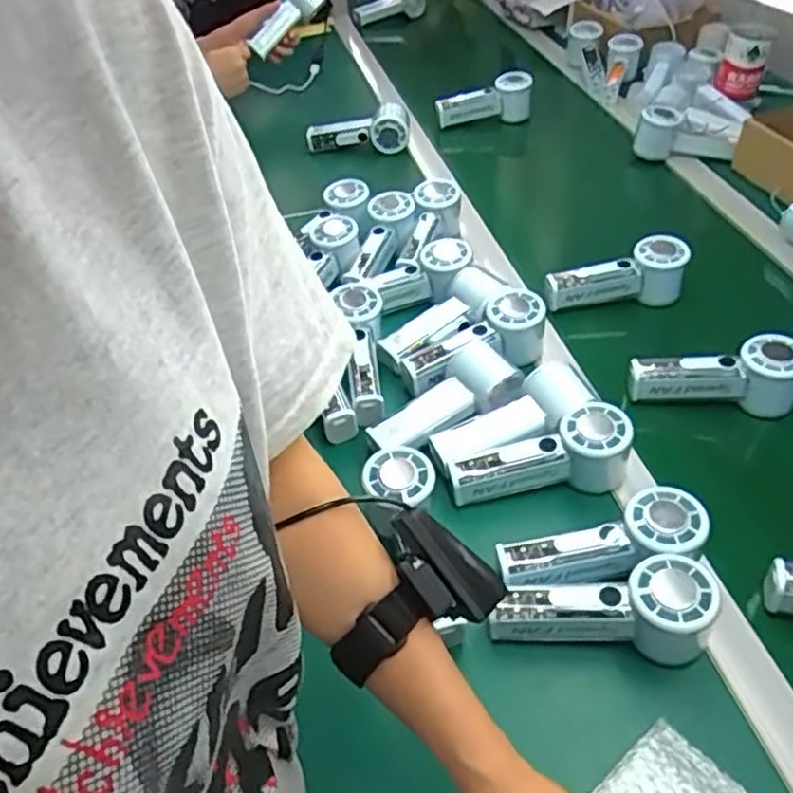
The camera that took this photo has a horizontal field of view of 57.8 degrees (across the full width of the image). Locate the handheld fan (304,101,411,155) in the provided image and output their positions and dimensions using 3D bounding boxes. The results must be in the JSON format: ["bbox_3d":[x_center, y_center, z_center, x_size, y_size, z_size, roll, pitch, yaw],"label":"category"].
[{"bbox_3d":[-0.057,-0.388,1.078,0.155,0.061,0.048,-8,43,-6],"label":"handheld fan"}]

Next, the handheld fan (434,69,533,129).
[{"bbox_3d":[0.140,-0.466,1.146,0.158,0.063,0.055,-9,41,15],"label":"handheld fan"}]

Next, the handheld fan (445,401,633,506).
[{"bbox_3d":[0.120,0.052,0.612,0.154,0.069,0.051,-6,43,-4],"label":"handheld fan"}]

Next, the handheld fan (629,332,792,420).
[{"bbox_3d":[0.301,-0.023,0.682,0.147,0.069,0.041,5,44,8],"label":"handheld fan"}]

